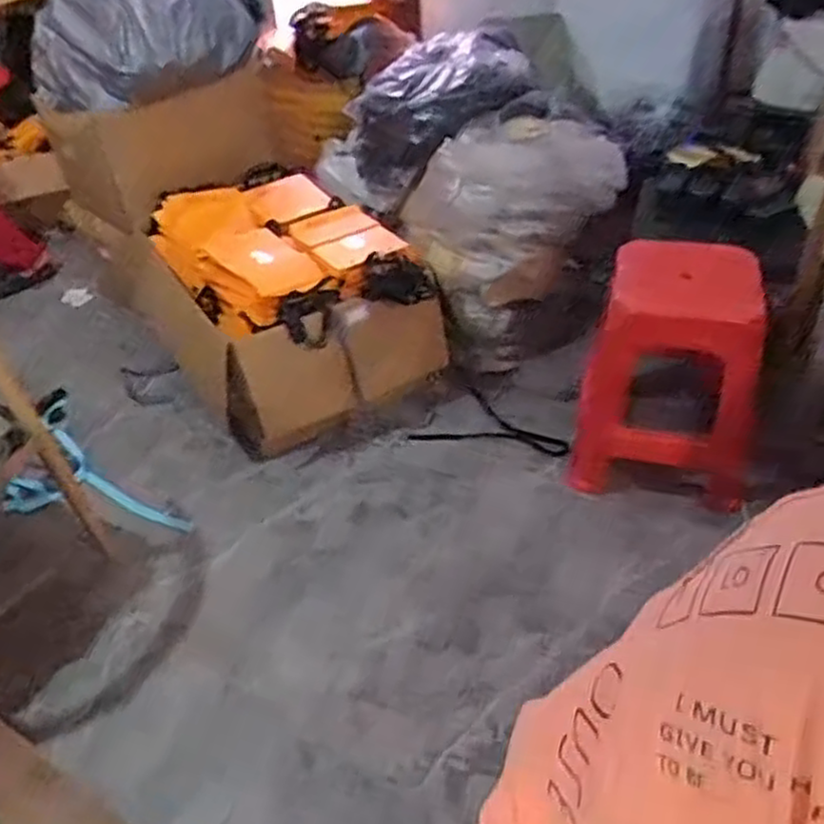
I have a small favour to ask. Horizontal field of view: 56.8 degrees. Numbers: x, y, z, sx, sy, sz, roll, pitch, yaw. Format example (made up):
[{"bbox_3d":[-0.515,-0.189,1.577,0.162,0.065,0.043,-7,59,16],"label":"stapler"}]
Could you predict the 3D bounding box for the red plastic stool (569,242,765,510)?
[{"bbox_3d":[0.591,-0.103,1.780,0.390,0.549,0.368,3,41,9],"label":"red plastic stool"}]

